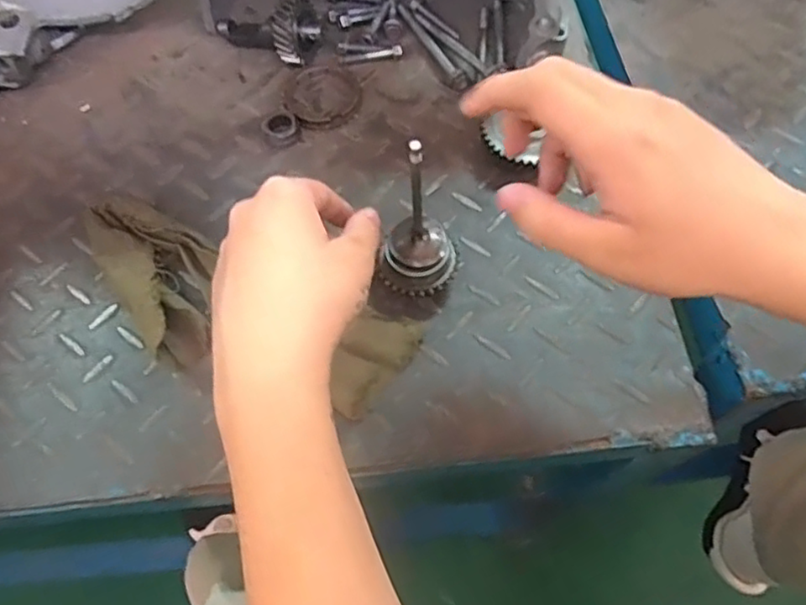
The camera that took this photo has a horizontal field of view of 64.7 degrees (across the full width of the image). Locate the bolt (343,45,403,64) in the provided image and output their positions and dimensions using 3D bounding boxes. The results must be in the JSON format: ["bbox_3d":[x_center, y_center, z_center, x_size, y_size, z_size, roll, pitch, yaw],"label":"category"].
[{"bbox_3d":[-0.025,-0.203,0.521,0.049,0.008,0.009,-10,64,-2],"label":"bolt"}]

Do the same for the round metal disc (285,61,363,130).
[{"bbox_3d":[-0.063,-0.167,0.509,0.061,0.006,0.065,-1,64,2],"label":"round metal disc"}]

